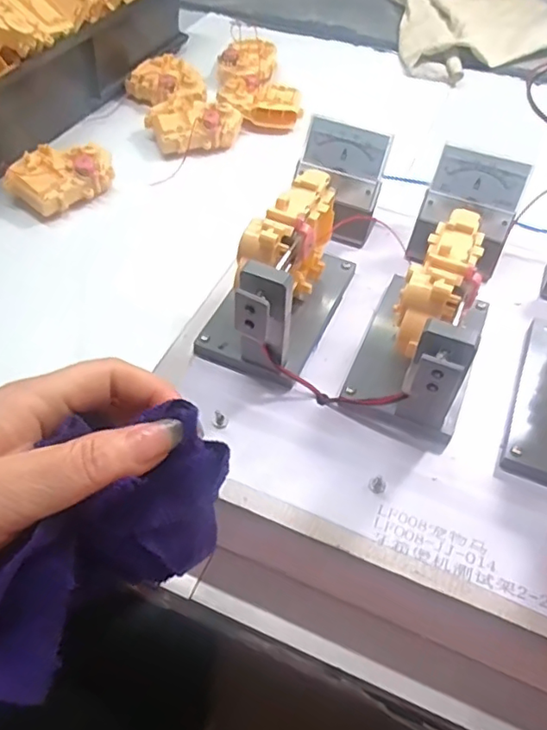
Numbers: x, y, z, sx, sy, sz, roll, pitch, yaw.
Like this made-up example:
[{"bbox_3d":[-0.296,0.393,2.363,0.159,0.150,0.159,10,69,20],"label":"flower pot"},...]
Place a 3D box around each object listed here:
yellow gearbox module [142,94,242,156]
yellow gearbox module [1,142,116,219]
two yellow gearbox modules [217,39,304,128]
[{"bbox_3d":[-0.089,-0.270,0.643,0.095,0.033,0.073,-23,56,-19],"label":"yellow gearbox module"},{"bbox_3d":[-0.208,-0.187,0.567,0.096,0.032,0.062,-34,60,-26],"label":"yellow gearbox module"},{"bbox_3d":[-0.020,-0.342,0.704,0.099,0.036,0.156,-2,52,-4],"label":"two yellow gearbox modules"}]

